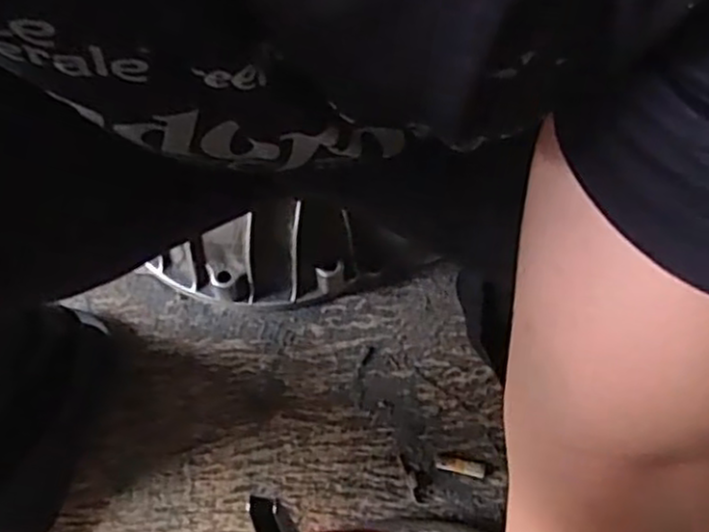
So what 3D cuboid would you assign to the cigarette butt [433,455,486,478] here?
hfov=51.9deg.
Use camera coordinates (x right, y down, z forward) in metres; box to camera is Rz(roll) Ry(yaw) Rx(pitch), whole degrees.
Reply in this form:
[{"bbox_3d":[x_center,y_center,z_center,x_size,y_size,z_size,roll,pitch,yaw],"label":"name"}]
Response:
[{"bbox_3d":[0.088,0.167,0.608,0.042,0.004,0.013,14,60,8],"label":"cigarette butt"}]

